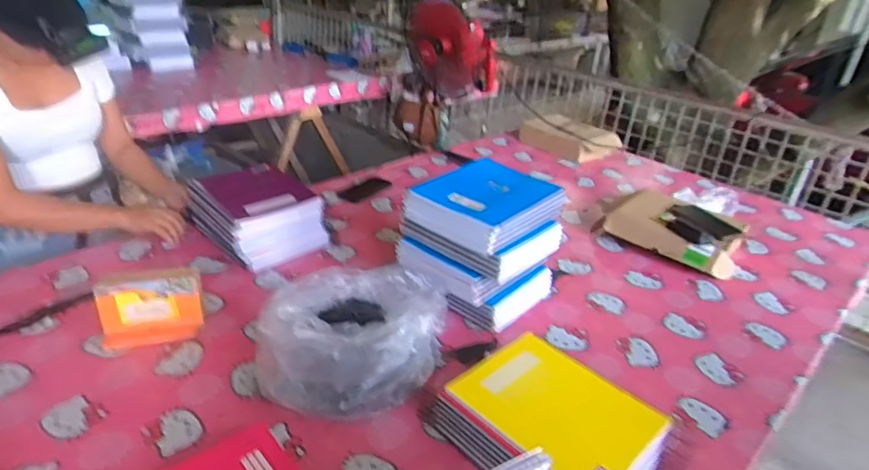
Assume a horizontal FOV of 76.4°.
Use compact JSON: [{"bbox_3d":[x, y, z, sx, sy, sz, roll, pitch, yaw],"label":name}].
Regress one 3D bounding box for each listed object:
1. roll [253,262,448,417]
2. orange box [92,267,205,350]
[{"bbox_3d":[-0.118,0.159,0.922,0.231,0.155,0.300,13,29,16],"label":"roll"},{"bbox_3d":[-0.495,0.126,0.966,0.167,0.111,0.068,-6,30,-19],"label":"orange box"}]

